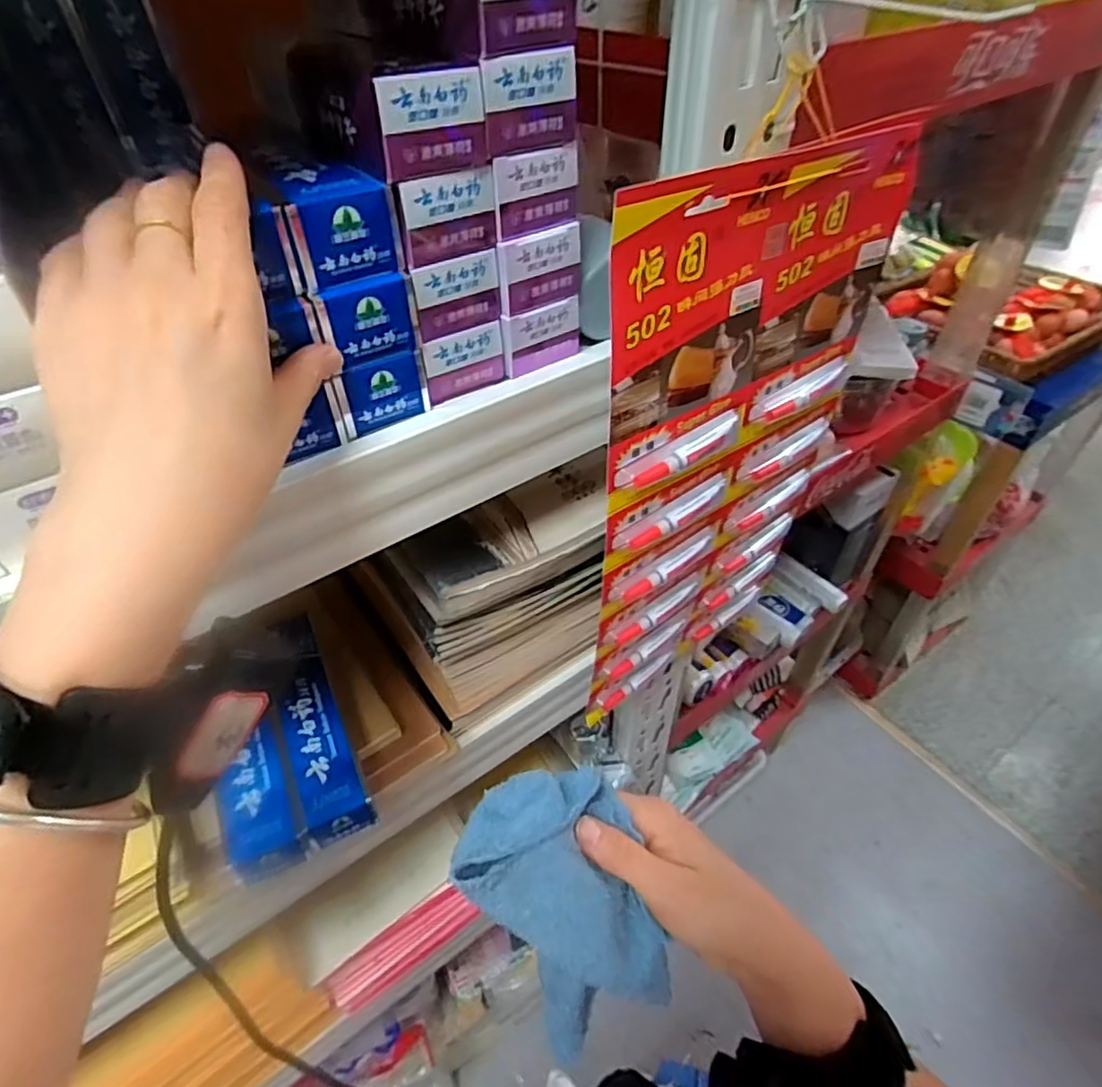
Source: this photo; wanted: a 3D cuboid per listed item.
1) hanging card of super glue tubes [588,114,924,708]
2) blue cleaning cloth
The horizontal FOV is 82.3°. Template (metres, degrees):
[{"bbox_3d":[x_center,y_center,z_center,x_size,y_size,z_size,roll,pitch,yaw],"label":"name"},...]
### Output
[{"bbox_3d":[0.129,-0.050,0.453,0.241,0.394,0.024,-30,51,-25],"label":"hanging card of super glue tubes"},{"bbox_3d":[0.012,0.181,0.313,0.081,0.163,0.039,-29,17,-25],"label":"blue cleaning cloth"}]

